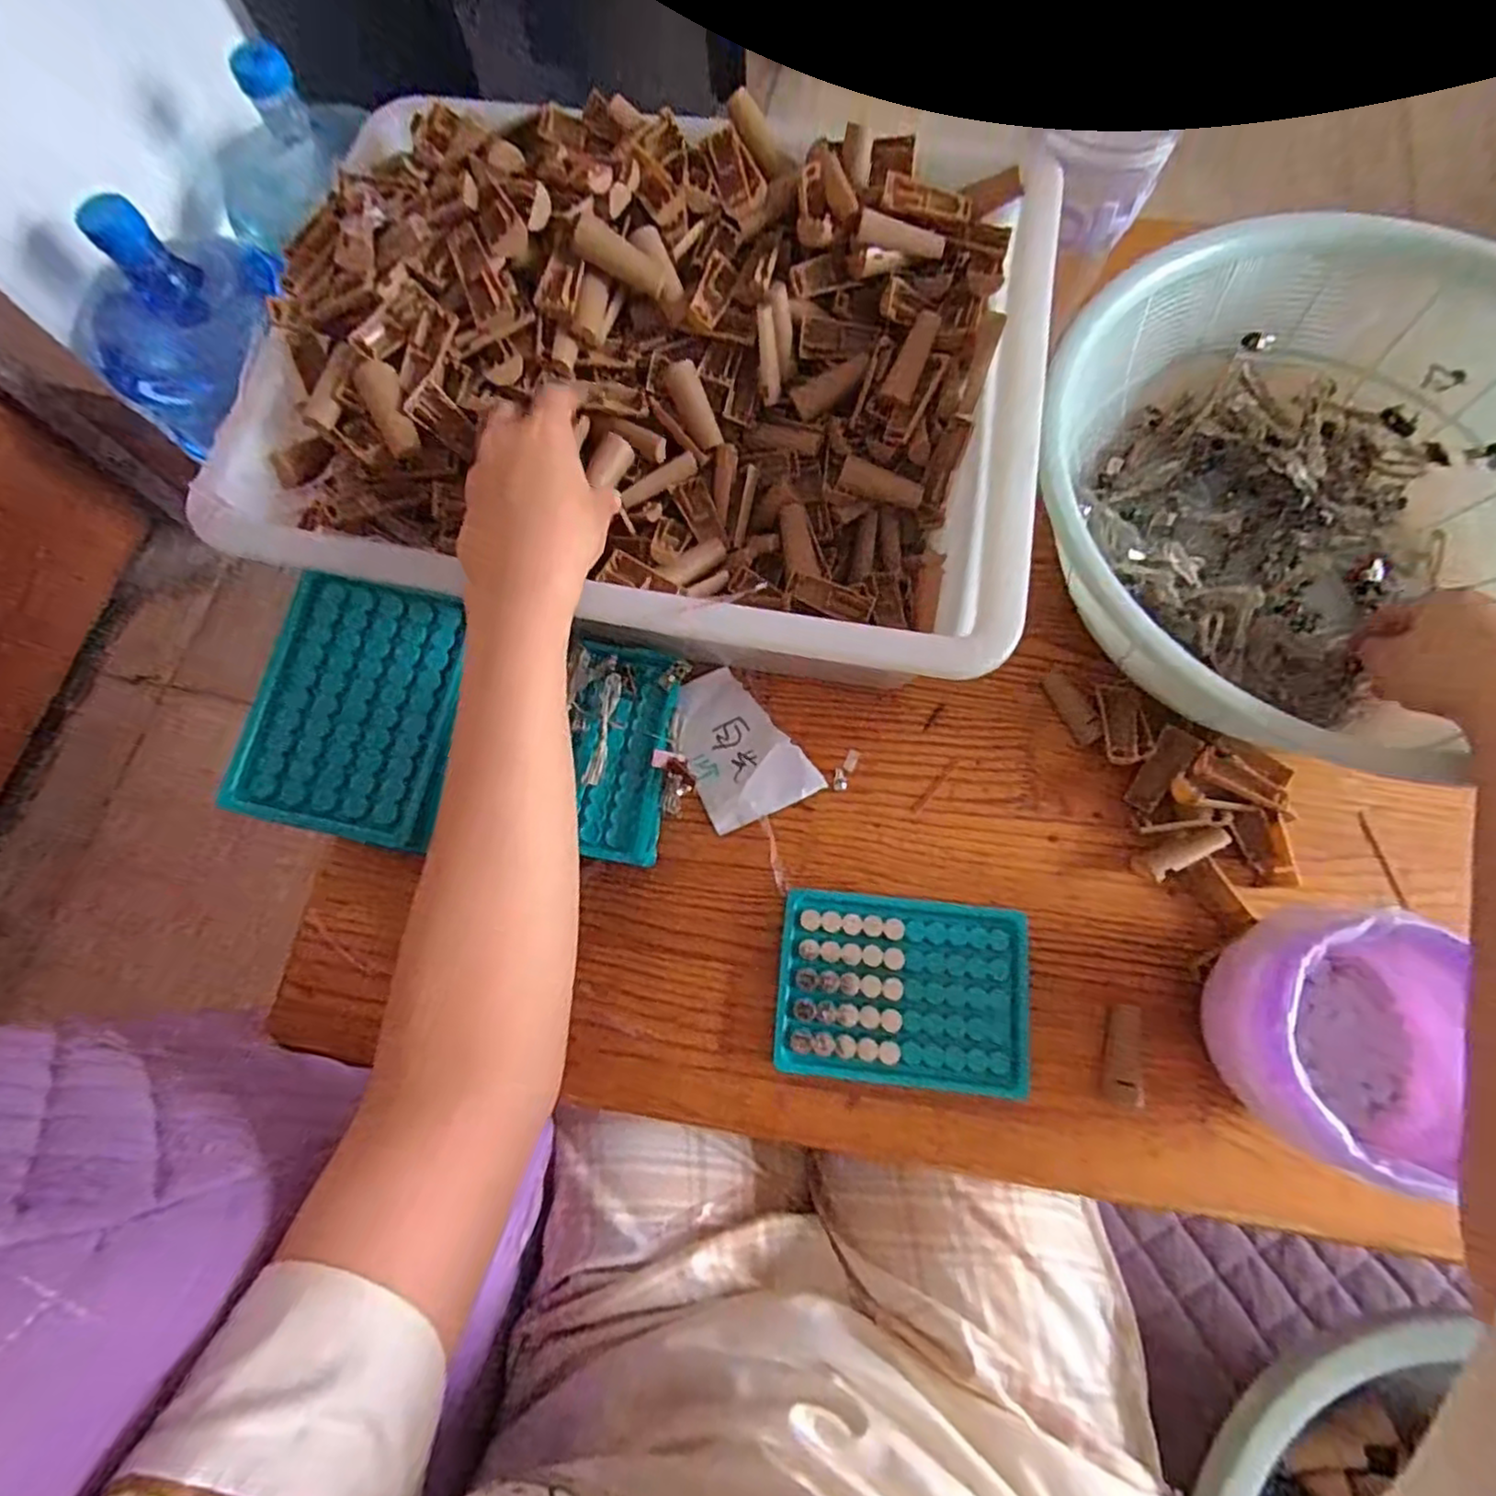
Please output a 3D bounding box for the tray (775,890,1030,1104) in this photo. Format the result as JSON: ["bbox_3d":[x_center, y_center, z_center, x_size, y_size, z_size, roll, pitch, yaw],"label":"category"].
[{"bbox_3d":[0.084,0.132,0.380,0.130,0.009,0.095,6,73,2],"label":"tray"}]

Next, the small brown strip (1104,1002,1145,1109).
[{"bbox_3d":[0.200,0.162,0.369,0.018,0.004,0.050,11,73,4],"label":"small brown strip"}]

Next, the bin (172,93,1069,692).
[{"bbox_3d":[-0.049,-0.193,0.406,0.395,0.139,0.292,10,73,4],"label":"bin"}]

